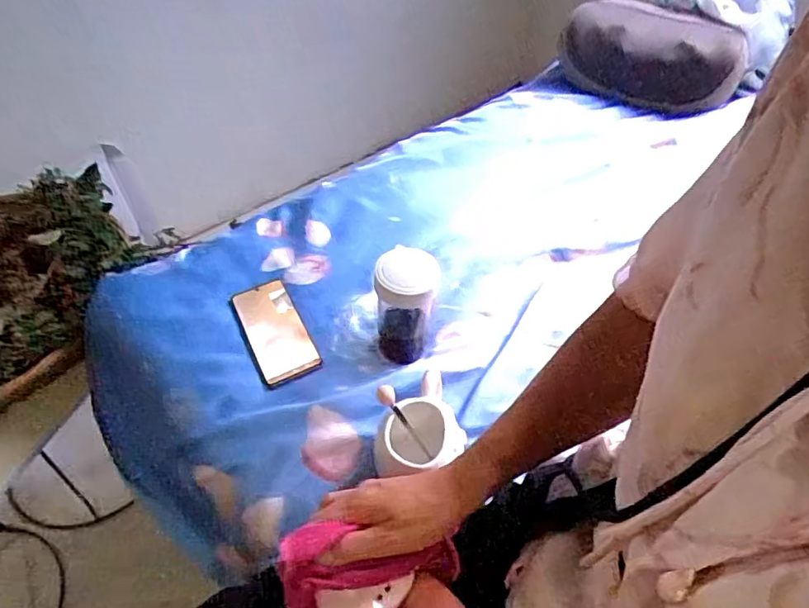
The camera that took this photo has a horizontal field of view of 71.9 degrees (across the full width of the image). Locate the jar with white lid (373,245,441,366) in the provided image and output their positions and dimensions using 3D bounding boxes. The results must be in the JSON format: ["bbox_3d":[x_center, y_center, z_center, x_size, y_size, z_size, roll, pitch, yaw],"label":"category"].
[{"bbox_3d":[0.002,0.004,0.661,0.066,0.141,0.068,0,49,0],"label":"jar with white lid"}]

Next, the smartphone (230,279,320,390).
[{"bbox_3d":[-0.170,0.032,0.724,0.077,0.011,0.155,-22,53,-18],"label":"smartphone"}]

